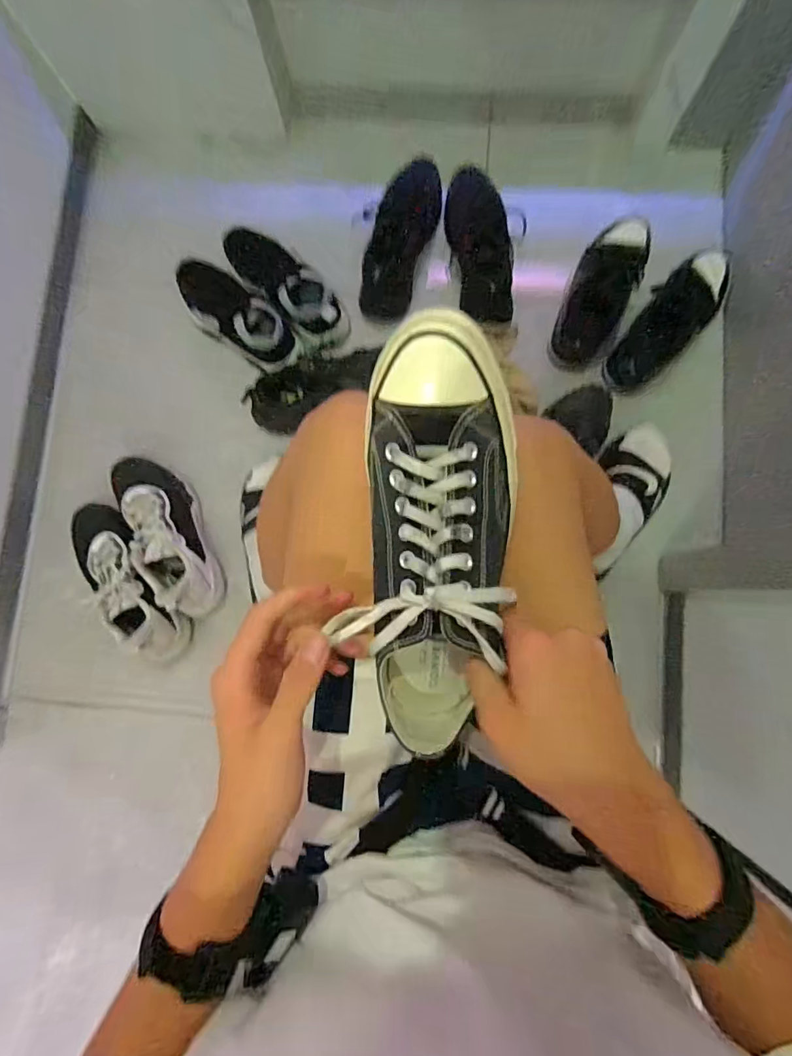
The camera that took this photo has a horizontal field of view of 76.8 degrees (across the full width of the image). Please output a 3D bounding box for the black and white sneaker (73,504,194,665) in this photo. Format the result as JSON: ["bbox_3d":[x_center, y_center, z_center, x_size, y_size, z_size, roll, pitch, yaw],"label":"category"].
[{"bbox_3d":[-0.458,0.091,0.854,0.114,0.098,0.315,-40,82,-3],"label":"black and white sneaker"}]

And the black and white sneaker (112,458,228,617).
[{"bbox_3d":[-0.392,0.013,0.852,0.106,0.107,0.299,-29,82,-1],"label":"black and white sneaker"}]

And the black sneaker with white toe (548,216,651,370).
[{"bbox_3d":[0.365,-0.426,0.891,0.108,0.068,0.278,24,84,5],"label":"black sneaker with white toe"}]

